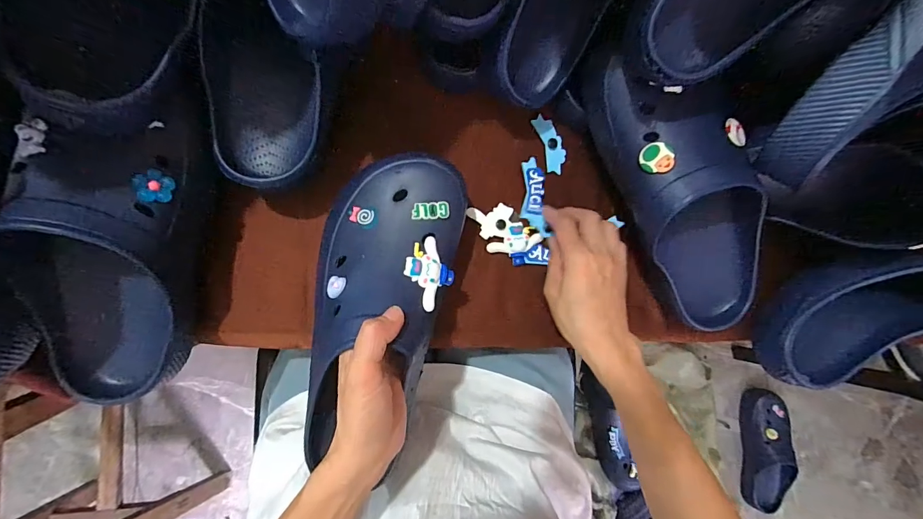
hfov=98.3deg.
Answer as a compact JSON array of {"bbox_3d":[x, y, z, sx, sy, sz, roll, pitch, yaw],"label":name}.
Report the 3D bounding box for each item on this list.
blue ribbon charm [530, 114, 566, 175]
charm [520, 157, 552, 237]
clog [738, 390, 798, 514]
[{"bbox_3d":[0.094,-0.121,0.419,0.023,0.006,0.062,-16,89,-7],"label":"blue ribbon charm"},{"bbox_3d":[0.075,-0.064,0.412,0.025,0.007,0.078,-5,94,-7],"label":"charm"},{"bbox_3d":[0.796,0.502,1.046,0.109,0.082,0.319,5,86,-6],"label":"clog"}]

